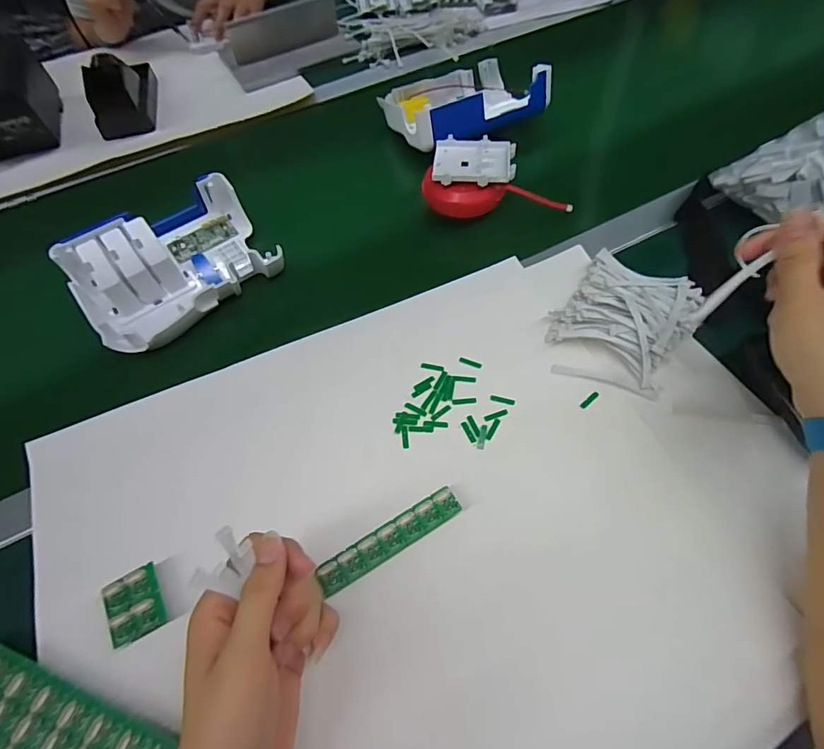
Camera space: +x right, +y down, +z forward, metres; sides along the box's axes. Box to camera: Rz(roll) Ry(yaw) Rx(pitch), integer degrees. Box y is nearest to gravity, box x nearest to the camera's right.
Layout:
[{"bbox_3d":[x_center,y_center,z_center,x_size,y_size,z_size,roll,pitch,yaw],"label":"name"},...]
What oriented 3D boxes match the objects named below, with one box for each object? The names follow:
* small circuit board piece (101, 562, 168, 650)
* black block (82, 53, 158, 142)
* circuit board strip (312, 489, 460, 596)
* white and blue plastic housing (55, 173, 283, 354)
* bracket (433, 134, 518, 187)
[{"bbox_3d":[-0.192,0.160,0.325,0.035,0.010,0.042,-26,66,-17],"label":"small circuit board piece"},{"bbox_3d":[-0.409,-0.405,0.653,0.069,0.070,0.139,-14,59,-6],"label":"black block"},{"bbox_3d":[-0.014,0.118,0.337,0.108,0.004,0.022,-30,75,-14],"label":"circuit board strip"},{"bbox_3d":[-0.240,-0.115,0.473,0.184,0.067,0.139,-36,64,-18],"label":"white and blue plastic housing"},{"bbox_3d":[0.067,-0.231,0.505,0.086,0.012,0.070,5,59,5],"label":"bracket"}]

